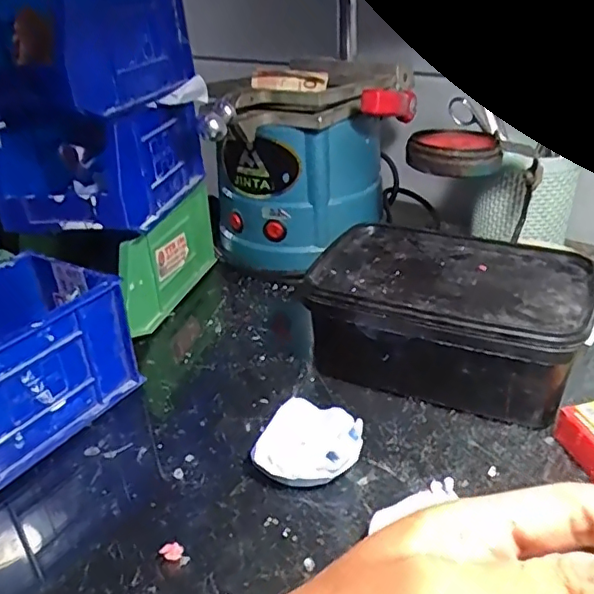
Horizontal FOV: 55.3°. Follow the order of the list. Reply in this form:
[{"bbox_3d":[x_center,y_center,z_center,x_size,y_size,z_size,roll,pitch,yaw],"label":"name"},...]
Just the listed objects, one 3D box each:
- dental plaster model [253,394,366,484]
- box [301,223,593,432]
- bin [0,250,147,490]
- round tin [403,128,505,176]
[{"bbox_3d":[0.008,0.087,0.340,0.057,0.024,0.061,-3,30,1],"label":"dental plaster model"},{"bbox_3d":[0.107,0.014,0.411,0.186,0.073,0.140,7,32,18],"label":"box"},{"bbox_3d":[-0.199,0.051,0.362,0.106,0.093,0.161,18,36,32],"label":"bin"},{"bbox_3d":[0.127,-0.121,0.461,0.072,0.020,0.083,3,31,12],"label":"round tin"}]

